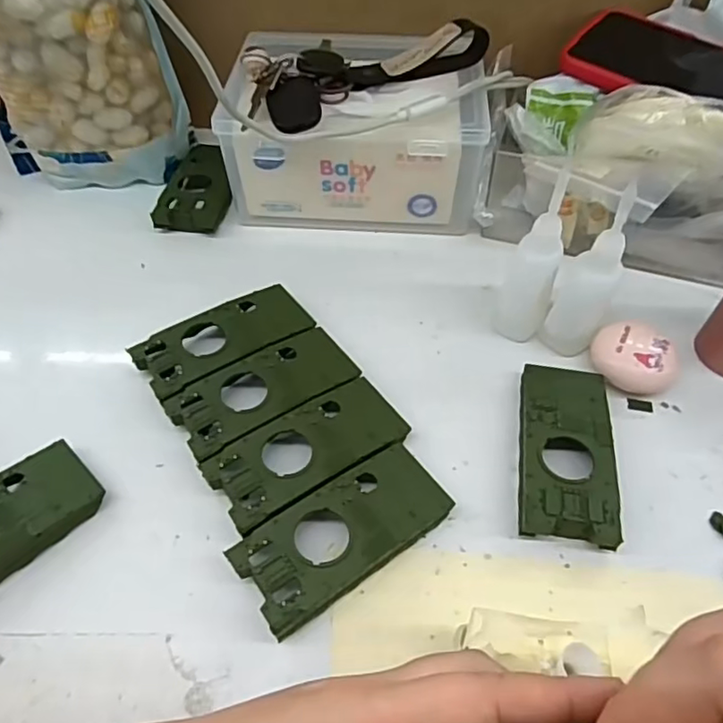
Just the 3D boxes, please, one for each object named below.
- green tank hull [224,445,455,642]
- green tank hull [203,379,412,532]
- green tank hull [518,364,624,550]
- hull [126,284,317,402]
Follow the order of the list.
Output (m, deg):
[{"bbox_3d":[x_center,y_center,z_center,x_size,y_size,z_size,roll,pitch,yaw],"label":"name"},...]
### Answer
[{"bbox_3d":[-0.007,0.084,0.287,0.103,0.020,0.047,-30,58,-21],"label":"green tank hull"},{"bbox_3d":[-0.027,0.049,0.315,0.103,0.020,0.046,-31,59,-21],"label":"green tank hull"},{"bbox_3d":[0.109,0.046,0.315,0.047,0.021,0.102,8,53,6],"label":"green tank hull"},{"bbox_3d":[-0.082,-0.011,0.362,0.102,0.019,0.047,-31,59,-21],"label":"hull"}]

